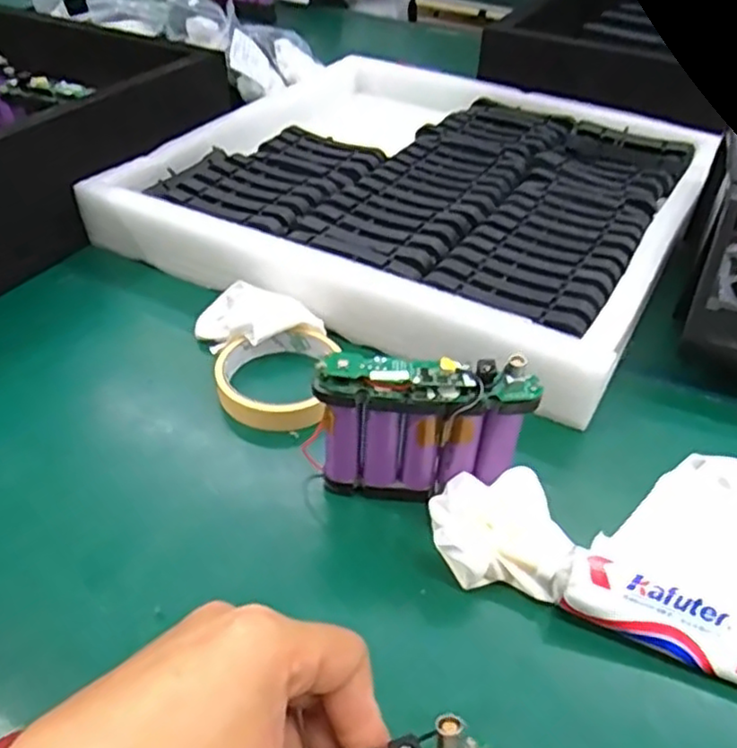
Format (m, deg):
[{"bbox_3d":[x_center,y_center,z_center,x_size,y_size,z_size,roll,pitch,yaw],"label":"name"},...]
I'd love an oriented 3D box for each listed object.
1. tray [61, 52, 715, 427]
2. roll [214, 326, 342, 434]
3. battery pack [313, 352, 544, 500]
[{"bbox_3d":[0.054,-0.179,0.649,0.456,0.047,0.496,23,45,20],"label":"tray"},{"bbox_3d":[-0.065,0.001,0.472,0.077,0.021,0.085,7,41,4],"label":"roll"},{"bbox_3d":[0.030,0.031,0.381,0.112,0.089,0.024,0,41,-4],"label":"battery pack"}]

